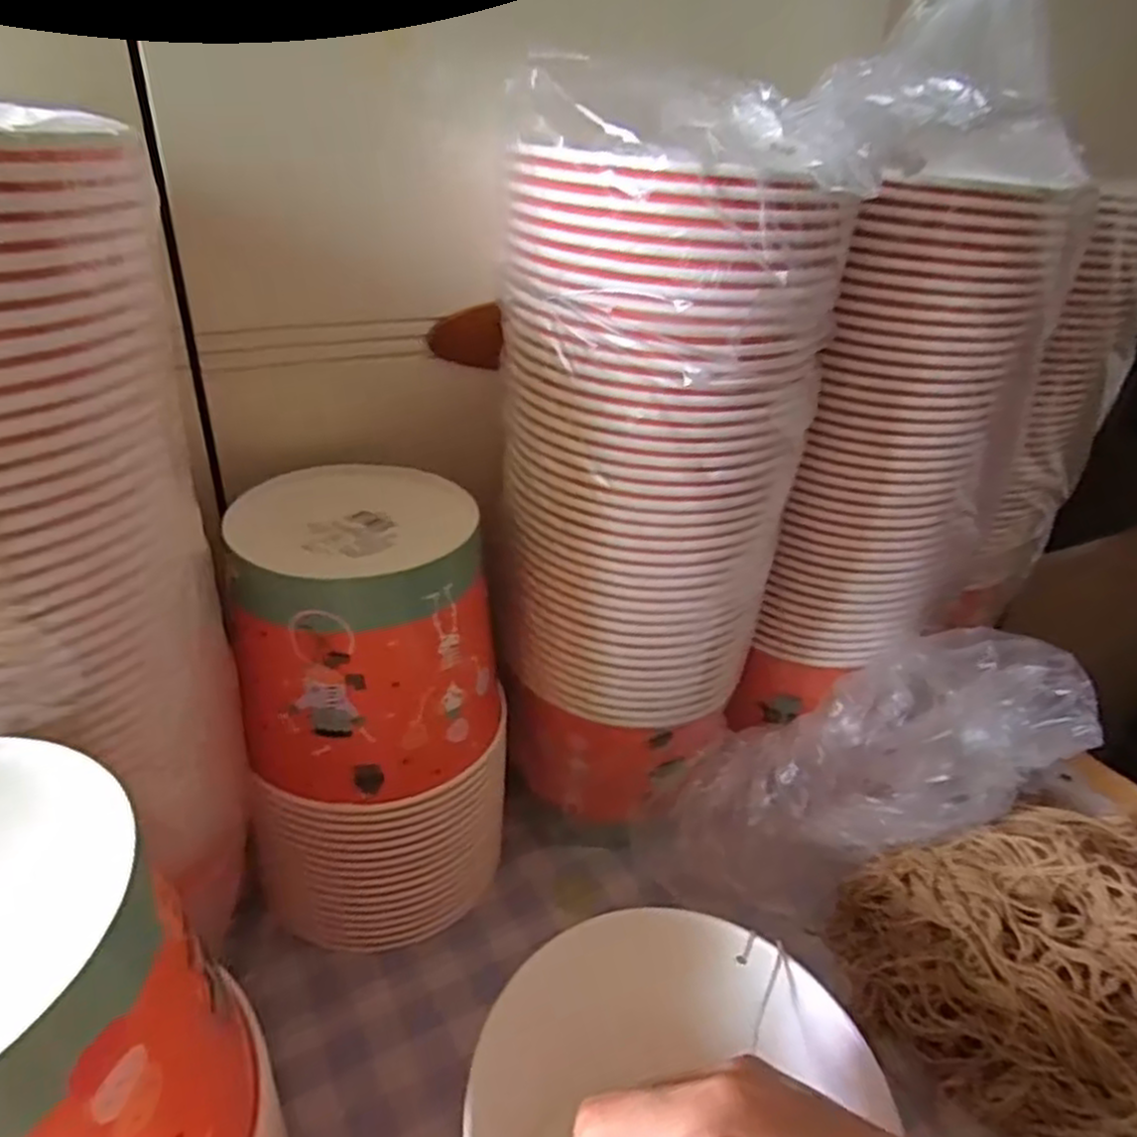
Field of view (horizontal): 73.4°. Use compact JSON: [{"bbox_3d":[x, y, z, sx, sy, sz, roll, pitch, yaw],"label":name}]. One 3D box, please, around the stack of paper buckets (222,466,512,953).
[{"bbox_3d":[-0.104,0.081,0.445,0.134,0.237,0.141,2,32,-5],"label":"stack of paper buckets"}]

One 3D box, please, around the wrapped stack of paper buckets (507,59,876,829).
[{"bbox_3d":[0.041,-0.035,0.438,0.130,0.401,0.144,-23,42,-37],"label":"wrapped stack of paper buckets"}]

